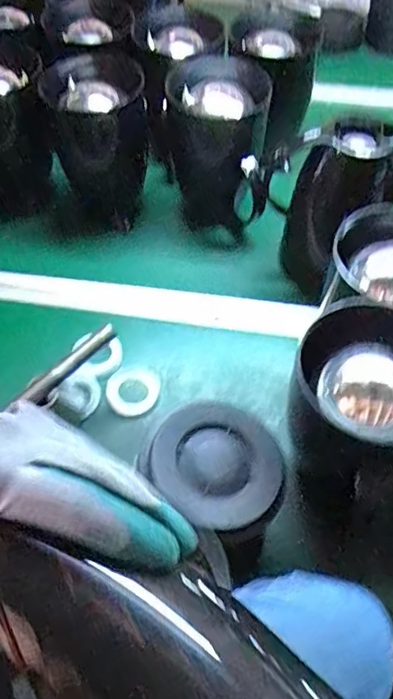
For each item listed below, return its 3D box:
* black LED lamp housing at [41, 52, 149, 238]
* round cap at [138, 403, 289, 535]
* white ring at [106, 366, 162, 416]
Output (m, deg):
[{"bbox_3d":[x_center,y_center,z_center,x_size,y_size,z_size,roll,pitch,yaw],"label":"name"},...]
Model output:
[{"bbox_3d":[-0.138,-0.292,0.794,0.126,0.221,0.120,-9,55,-8],"label":"black LED lamp housing"},{"bbox_3d":[0.019,0.093,0.448,0.106,0.023,0.107,0,54,-1],"label":"round cap"},{"bbox_3d":[-0.073,0.046,0.622,0.057,0.009,0.058,-15,66,-16],"label":"white ring"}]

